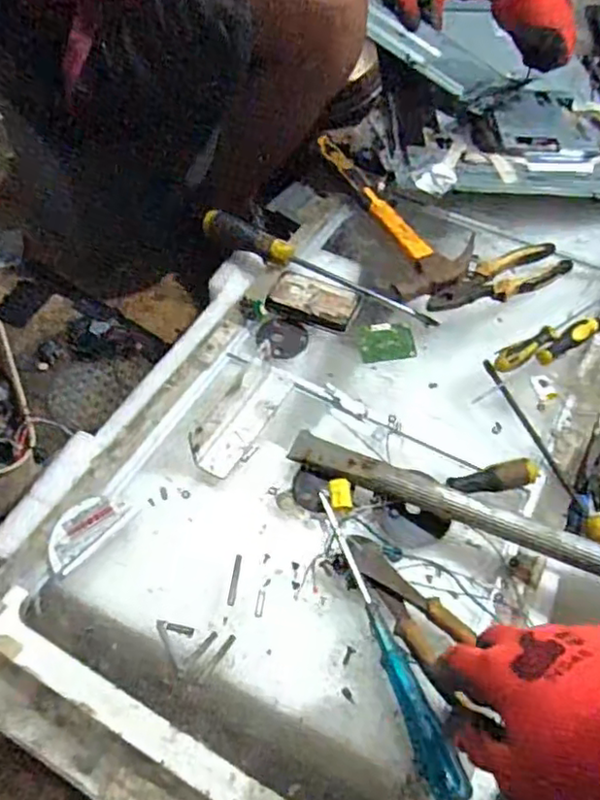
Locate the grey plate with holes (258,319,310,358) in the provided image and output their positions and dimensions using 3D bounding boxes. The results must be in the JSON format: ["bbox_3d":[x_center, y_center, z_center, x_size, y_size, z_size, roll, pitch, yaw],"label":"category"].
[{"bbox_3d":[-0.019,-0.067,0.689,0.054,0.006,0.052,0,54,0],"label":"grey plate with holes"}]

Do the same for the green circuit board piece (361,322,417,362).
[{"bbox_3d":[0.094,-0.063,0.683,0.058,0.010,0.043,-6,55,-5],"label":"green circuit board piece"}]

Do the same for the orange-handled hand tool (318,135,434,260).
[{"bbox_3d":[0.091,-0.262,0.808,0.028,0.018,0.254,-23,57,-16],"label":"orange-handled hand tool"}]

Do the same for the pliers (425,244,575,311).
[{"bbox_3d":[0.224,-0.144,0.732,0.178,0.017,0.067,-21,57,-15],"label":"pliers"}]

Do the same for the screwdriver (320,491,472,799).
[{"bbox_3d":[0.062,0.184,0.493,0.024,0.025,0.240,-18,56,-13],"label":"screwdriver"}]

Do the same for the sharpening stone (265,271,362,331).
[{"bbox_3d":[0.016,-0.110,0.702,0.095,0.023,0.053,18,56,13],"label":"sharpening stone"}]

